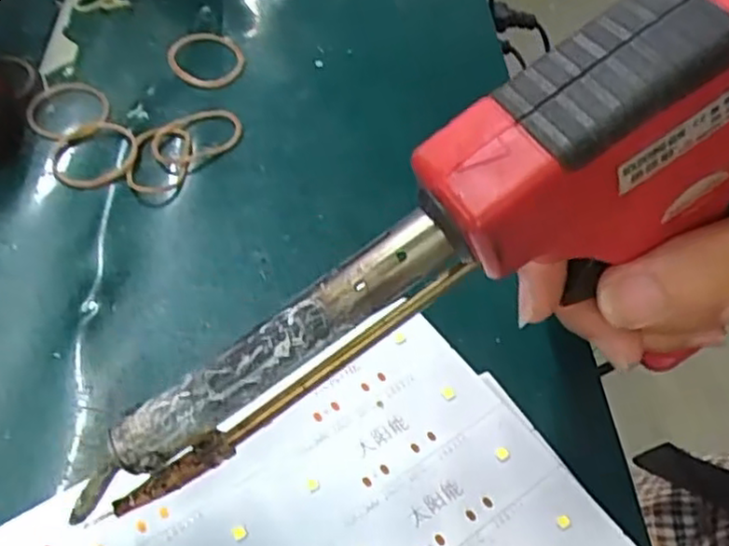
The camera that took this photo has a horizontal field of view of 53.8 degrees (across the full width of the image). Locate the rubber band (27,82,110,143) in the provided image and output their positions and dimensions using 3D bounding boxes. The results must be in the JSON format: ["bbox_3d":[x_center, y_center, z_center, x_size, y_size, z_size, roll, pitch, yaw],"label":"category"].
[{"bbox_3d":[-0.116,-0.065,0.281,0.030,0.004,0.033,-19,55,-20],"label":"rubber band"}]

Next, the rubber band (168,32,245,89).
[{"bbox_3d":[-0.068,-0.092,0.308,0.031,0.004,0.039,-6,52,-10],"label":"rubber band"}]

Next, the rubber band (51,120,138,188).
[{"bbox_3d":[-0.100,-0.044,0.265,0.031,0.005,0.030,-7,52,-11],"label":"rubber band"}]

